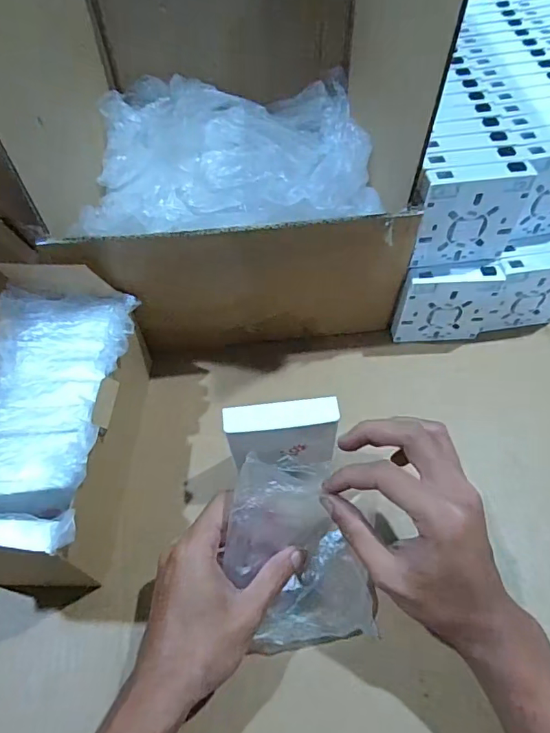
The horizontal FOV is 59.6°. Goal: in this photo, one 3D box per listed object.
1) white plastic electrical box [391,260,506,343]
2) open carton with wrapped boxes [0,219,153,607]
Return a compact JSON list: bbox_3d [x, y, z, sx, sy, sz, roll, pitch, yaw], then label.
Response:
[{"bbox_3d":[0.166,-0.060,0.468,0.089,0.083,0.028,-6,56,-3],"label":"white plastic electrical box"},{"bbox_3d":[-0.184,0.028,0.357,0.152,0.168,0.236,4,56,4],"label":"open carton with wrapped boxes"}]

